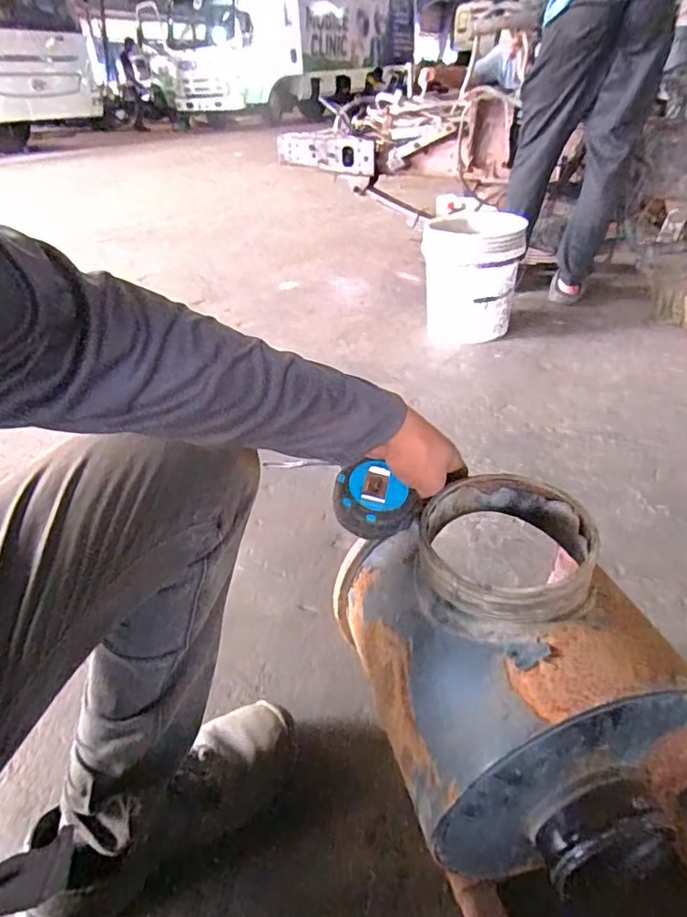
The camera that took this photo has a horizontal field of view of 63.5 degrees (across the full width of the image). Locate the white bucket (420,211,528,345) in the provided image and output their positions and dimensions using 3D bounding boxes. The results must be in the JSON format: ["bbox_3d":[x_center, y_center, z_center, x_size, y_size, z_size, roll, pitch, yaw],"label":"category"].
[{"bbox_3d":[0.400,-0.581,1.757,0.293,0.335,0.332,5,34,13],"label":"white bucket"}]

